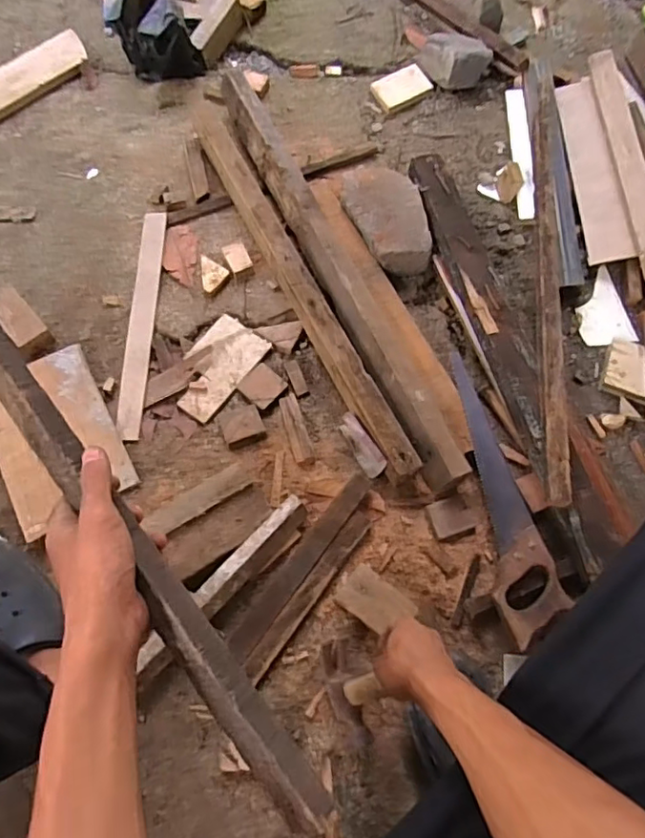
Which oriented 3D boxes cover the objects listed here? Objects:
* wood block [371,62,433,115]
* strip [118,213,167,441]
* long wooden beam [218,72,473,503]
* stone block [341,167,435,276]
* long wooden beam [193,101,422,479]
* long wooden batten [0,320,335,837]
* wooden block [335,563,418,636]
[{"bbox_3d":[0.167,-0.711,1.230,0.115,0.009,0.094,-29,70,-2],"label":"wood block"},{"bbox_3d":[-0.305,-0.172,0.974,0.044,0.013,0.436,1,67,-3],"label":"strip"},{"bbox_3d":[0.014,-0.279,1.009,0.084,0.087,0.886,-21,70,-11],"label":"long wooden beam"},{"bbox_3d":[0.112,-0.360,1.019,0.123,0.059,0.219,-11,68,-7],"label":"stone block"},{"bbox_3d":[-0.057,-0.251,0.991,0.052,0.073,0.812,-23,70,-12],"label":"long wooden beam"},{"bbox_3d":[-0.187,0.037,0.435,0.034,0.018,0.579,-37,74,-17],"label":"long wooden batten"},{"bbox_3d":[0.072,0.244,0.765,0.095,0.016,0.059,36,70,12],"label":"wooden block"}]

